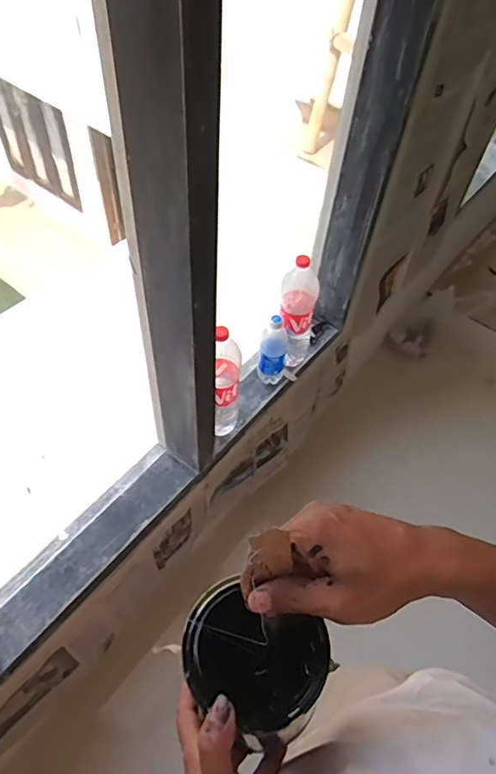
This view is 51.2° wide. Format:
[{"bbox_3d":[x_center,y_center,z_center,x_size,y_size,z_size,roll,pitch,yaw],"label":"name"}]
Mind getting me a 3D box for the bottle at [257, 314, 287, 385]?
[{"bbox_3d":[0.060,-0.083,1.228,0.064,0.196,0.056,11,54,4],"label":"bottle"}]

